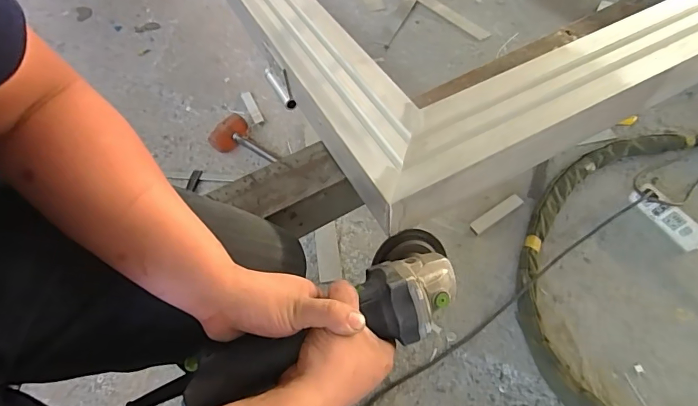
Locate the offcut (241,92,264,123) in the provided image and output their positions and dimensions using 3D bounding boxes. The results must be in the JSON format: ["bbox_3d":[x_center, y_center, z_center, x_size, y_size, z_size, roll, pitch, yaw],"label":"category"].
[{"bbox_3d":[-0.289,-0.284,1.250,0.030,0.016,0.134,-25,57,-12],"label":"offcut"}]

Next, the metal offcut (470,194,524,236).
[{"bbox_3d":[0.342,0.025,0.973,0.145,0.009,0.033,-31,58,-16],"label":"metal offcut"}]

